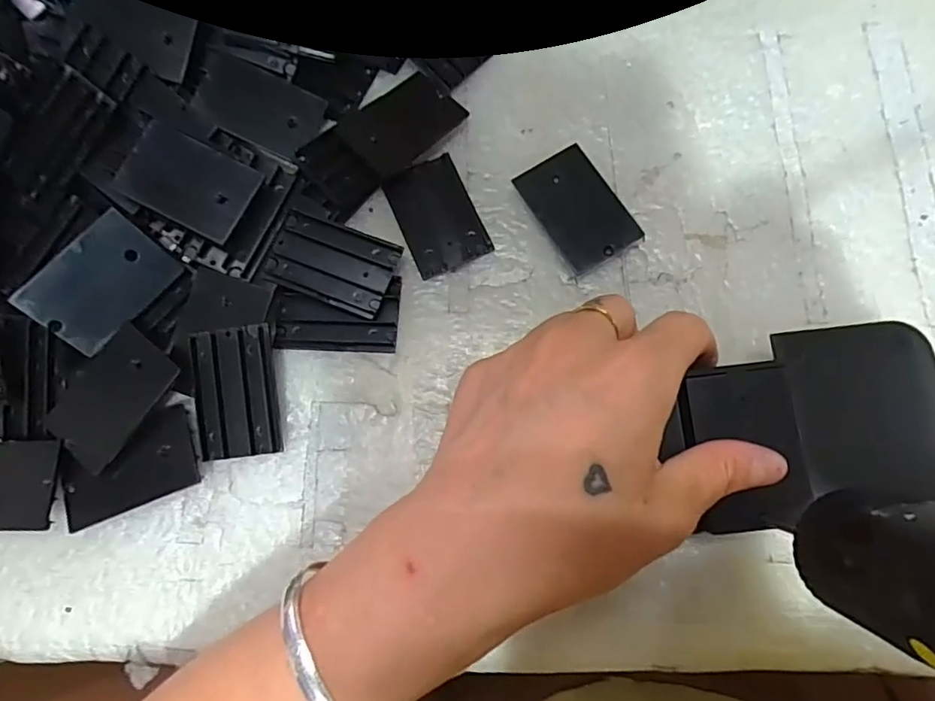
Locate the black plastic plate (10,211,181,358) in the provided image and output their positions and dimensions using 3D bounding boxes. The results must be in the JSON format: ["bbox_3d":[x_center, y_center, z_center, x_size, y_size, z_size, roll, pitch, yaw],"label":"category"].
[{"bbox_3d":[-0.154,-0.028,0.232,0.053,0.010,0.036,-47,114,-7],"label":"black plastic plate"}]

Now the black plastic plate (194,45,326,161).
[{"bbox_3d":[-0.099,-0.115,0.259,0.057,0.004,0.037,25,71,-5],"label":"black plastic plate"}]

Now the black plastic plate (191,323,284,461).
[{"bbox_3d":[-0.098,0.018,0.233,0.033,0.008,0.053,-6,88,-5],"label":"black plastic plate"}]

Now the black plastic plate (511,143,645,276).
[{"bbox_3d":[0.050,-0.064,0.251,0.035,0.007,0.055,-30,76,-4],"label":"black plastic plate"}]

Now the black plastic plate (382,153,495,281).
[{"bbox_3d":[-0.014,-0.063,0.255,0.035,0.007,0.053,-24,76,-3],"label":"black plastic plate"}]

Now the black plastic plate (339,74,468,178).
[{"bbox_3d":[-0.031,-0.108,0.261,0.054,0.004,0.035,-43,87,-17],"label":"black plastic plate"}]

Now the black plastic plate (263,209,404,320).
[{"bbox_3d":[-0.060,-0.039,0.246,0.054,0.009,0.035,19,78,8],"label":"black plastic plate"}]

